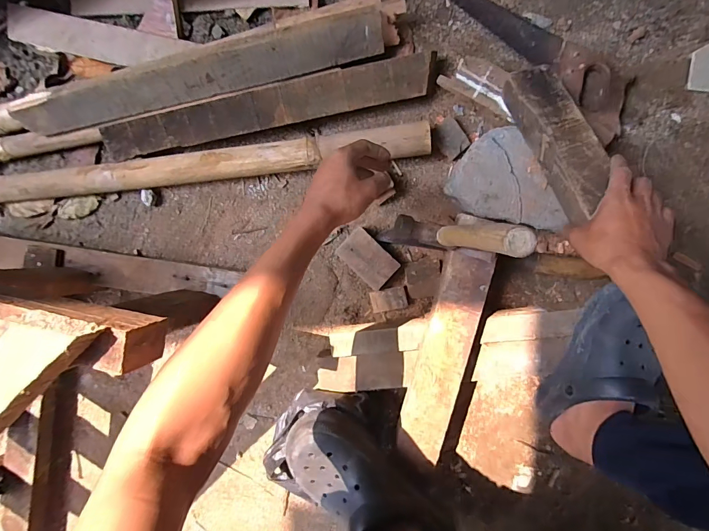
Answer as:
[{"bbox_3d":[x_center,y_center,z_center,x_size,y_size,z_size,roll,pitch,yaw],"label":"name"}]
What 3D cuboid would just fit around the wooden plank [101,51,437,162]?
[{"bbox_3d":[-0.145,-0.248,0.591,0.535,0.016,0.061,-11,115,6],"label":"wooden plank"}]

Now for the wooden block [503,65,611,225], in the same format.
[{"bbox_3d":[0.266,-0.162,0.480,0.068,0.038,0.213,-17,73,7],"label":"wooden block"}]

